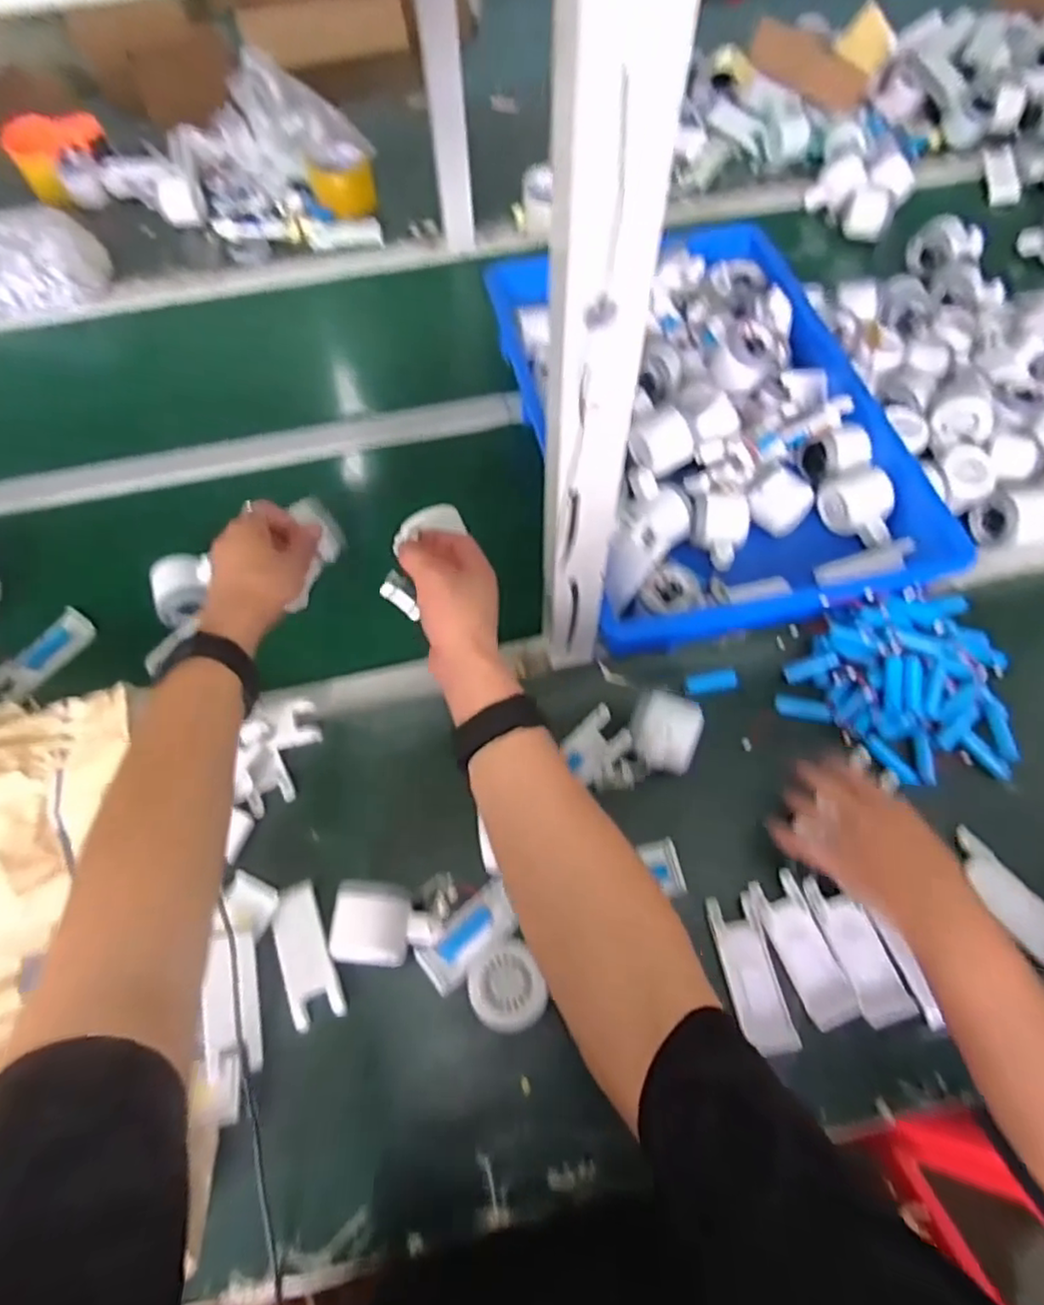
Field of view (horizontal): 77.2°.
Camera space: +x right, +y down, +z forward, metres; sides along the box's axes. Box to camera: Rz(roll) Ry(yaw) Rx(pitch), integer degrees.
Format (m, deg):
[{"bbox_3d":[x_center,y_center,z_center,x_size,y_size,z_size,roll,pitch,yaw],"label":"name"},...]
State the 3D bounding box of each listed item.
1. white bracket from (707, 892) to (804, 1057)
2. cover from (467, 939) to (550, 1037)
[{"bbox_3d":[0.180,0.249,0.511,0.042,0.014,0.110,-10,63,-4],"label":"white bracket"},{"bbox_3d":[-0.012,0.241,0.473,0.051,0.015,0.058,-23,63,-9],"label":"cover"}]

